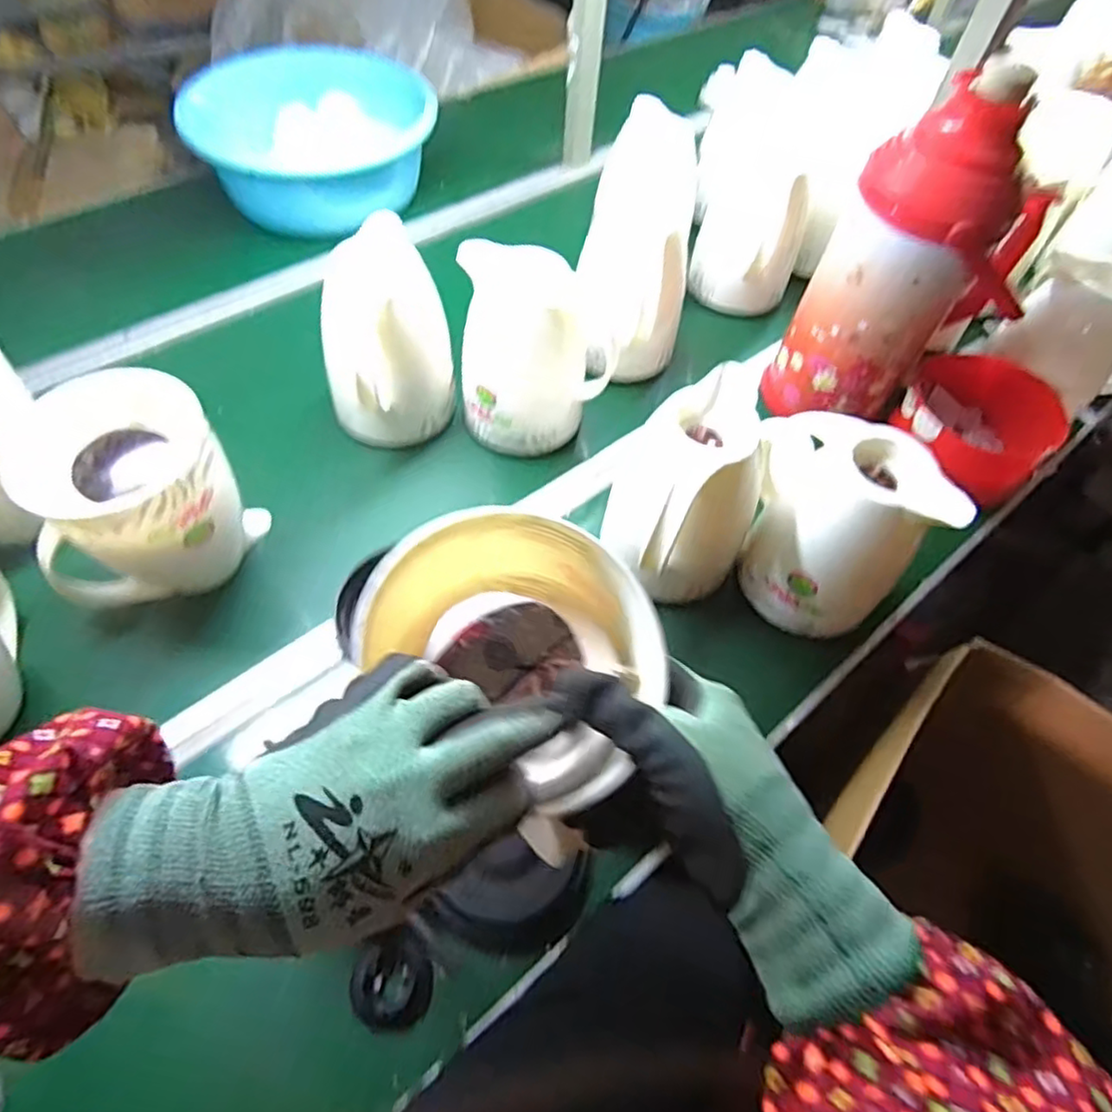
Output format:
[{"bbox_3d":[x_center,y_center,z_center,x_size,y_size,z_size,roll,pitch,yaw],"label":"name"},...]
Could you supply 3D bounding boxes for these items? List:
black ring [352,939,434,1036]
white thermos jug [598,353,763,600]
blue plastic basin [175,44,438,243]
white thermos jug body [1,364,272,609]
[{"bbox_3d":[-0.122,0.318,0.487,0.060,0.010,0.057,2,57,-3],"label":"black ring"},{"bbox_3d":[0.128,-0.042,0.631,0.113,0.181,0.176,29,60,14],"label":"white thermos jug"},{"bbox_3d":[-0.352,-0.619,0.976,0.329,0.131,0.329,-13,59,-12],"label":"blue plastic basin"},{"bbox_3d":[-0.352,-0.043,0.571,0.135,0.186,0.136,0,57,-4],"label":"white thermos jug body"}]

